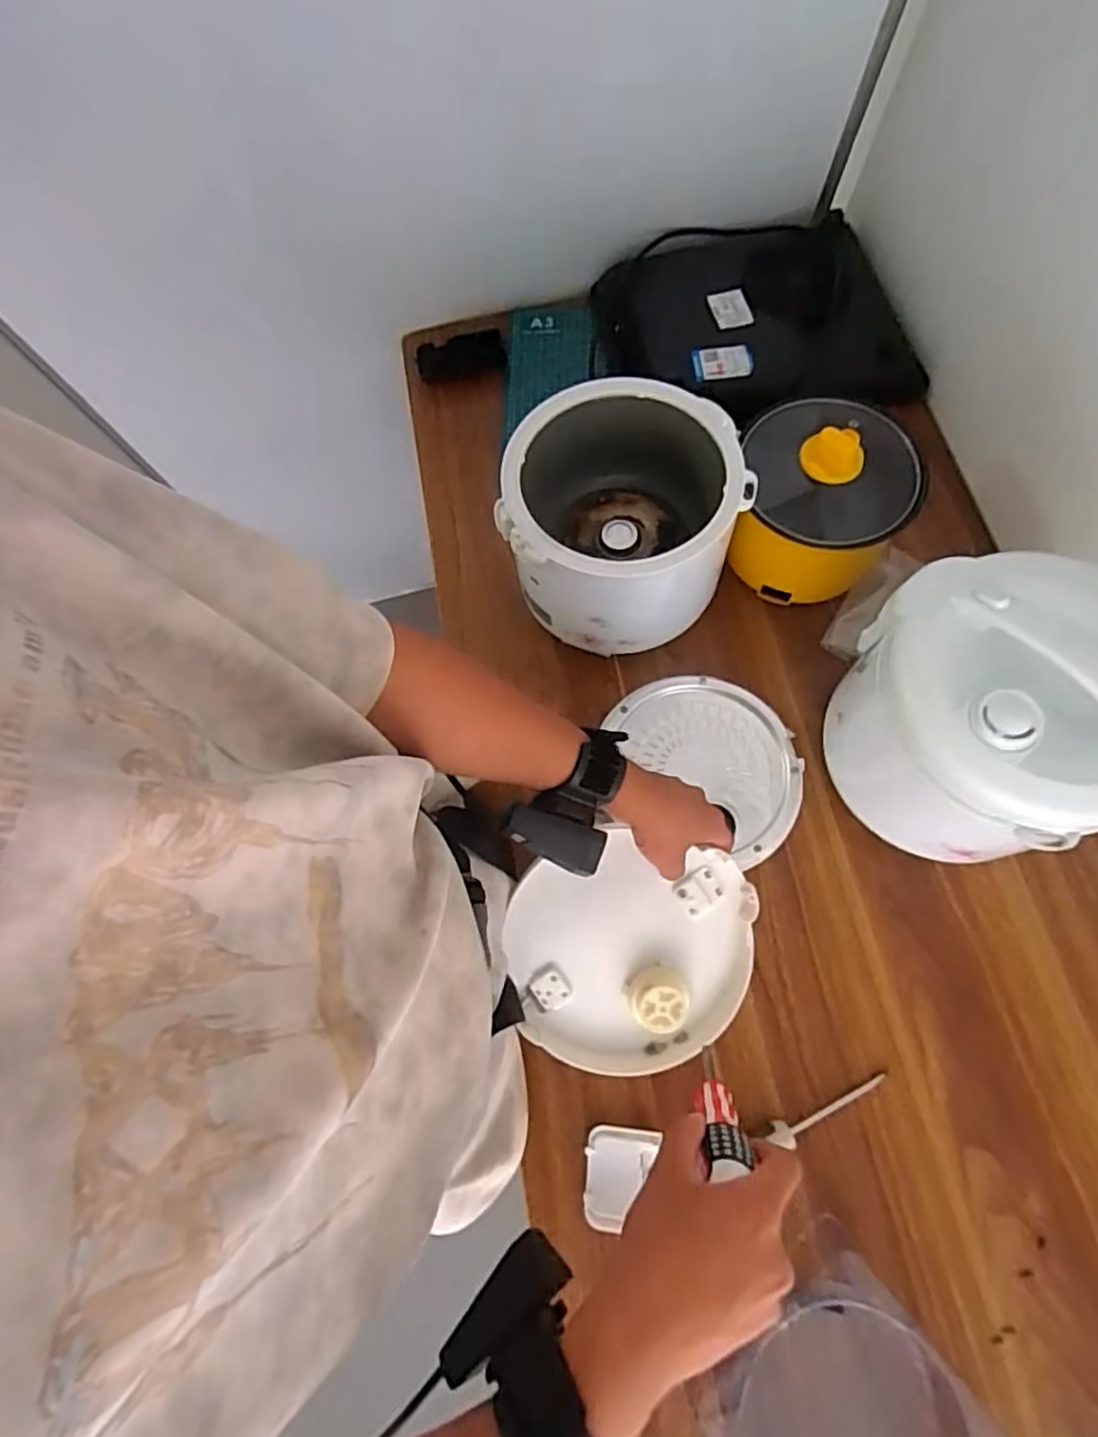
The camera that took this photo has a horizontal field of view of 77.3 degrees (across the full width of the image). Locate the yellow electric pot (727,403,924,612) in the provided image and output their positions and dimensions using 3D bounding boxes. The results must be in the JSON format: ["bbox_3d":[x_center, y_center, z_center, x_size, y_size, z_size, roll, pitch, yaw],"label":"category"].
[{"bbox_3d":[0.258,-0.212,0.667,0.156,0.144,0.159,9,67,5],"label":"yellow electric pot"}]

